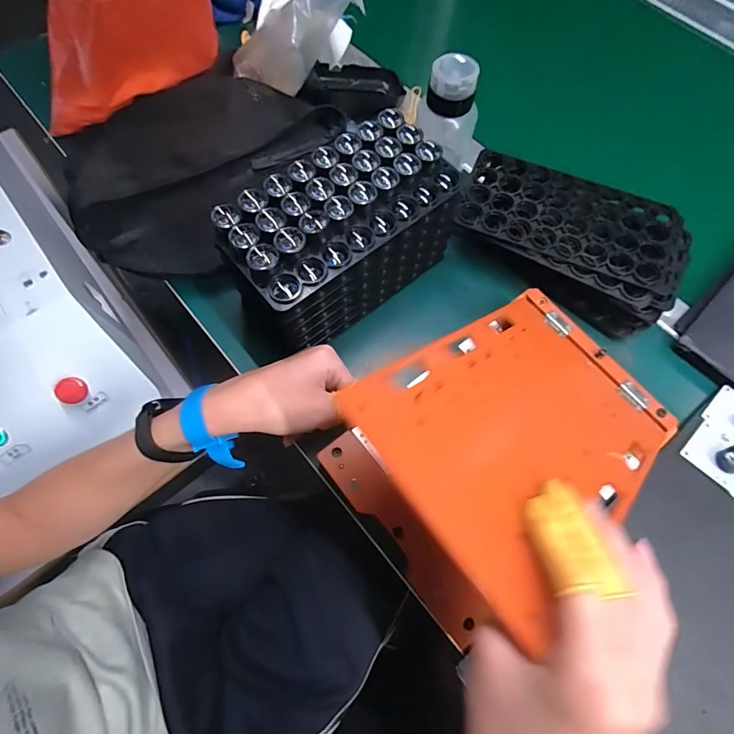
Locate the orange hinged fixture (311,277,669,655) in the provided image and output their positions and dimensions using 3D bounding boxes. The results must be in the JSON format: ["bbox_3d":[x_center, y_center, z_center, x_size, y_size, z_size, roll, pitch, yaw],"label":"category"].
[{"bbox_3d":[0.105,0.042,0.284,0.243,0.111,0.156,-36,72,-11],"label":"orange hinged fixture"}]

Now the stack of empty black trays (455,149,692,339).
[{"bbox_3d":[0.187,-0.133,0.406,0.198,0.052,0.123,27,72,11],"label":"stack of empty black trays"}]

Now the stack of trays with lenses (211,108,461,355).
[{"bbox_3d":[-0.023,-0.108,0.363,0.195,0.120,0.094,-41,74,-14],"label":"stack of trays with lenses"}]

